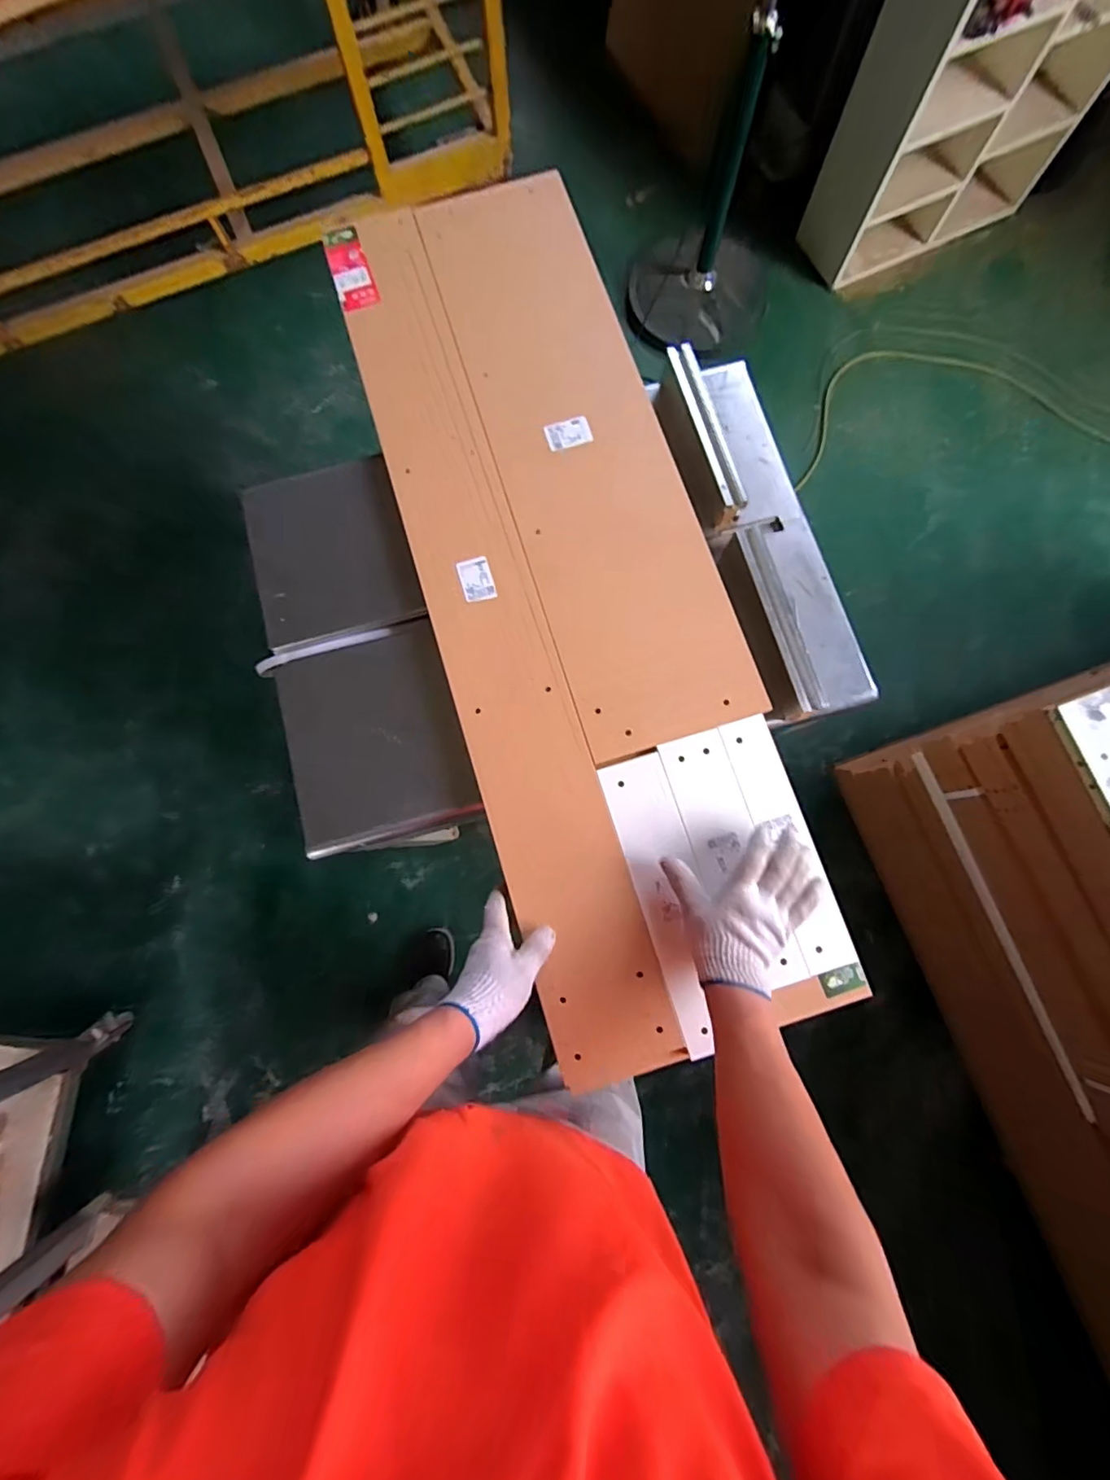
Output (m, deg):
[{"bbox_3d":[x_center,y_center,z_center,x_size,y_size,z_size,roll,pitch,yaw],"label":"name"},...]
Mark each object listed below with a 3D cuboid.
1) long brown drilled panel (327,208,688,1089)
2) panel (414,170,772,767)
[{"bbox_3d":[-0.090,-0.177,0.670,0.144,0.017,1.140,-17,81,-1],"label":"long brown drilled panel"},{"bbox_3d":[0.031,-0.404,0.700,0.223,0.011,0.847,-18,81,-1],"label":"panel"}]

